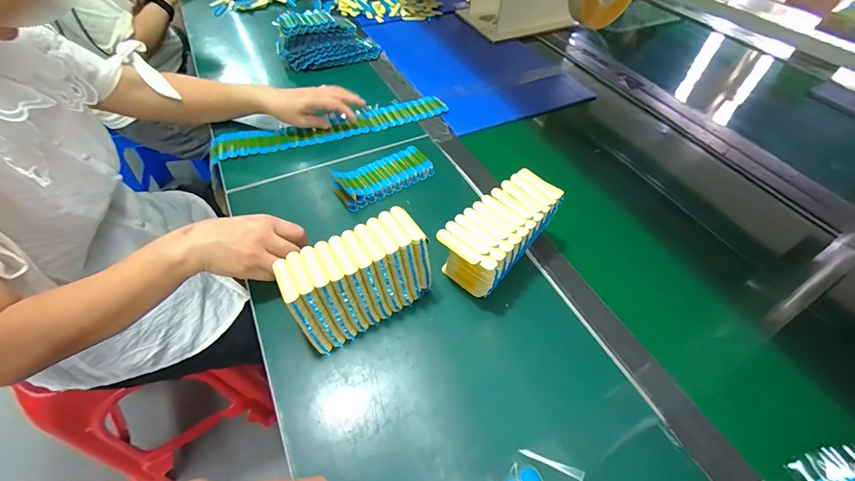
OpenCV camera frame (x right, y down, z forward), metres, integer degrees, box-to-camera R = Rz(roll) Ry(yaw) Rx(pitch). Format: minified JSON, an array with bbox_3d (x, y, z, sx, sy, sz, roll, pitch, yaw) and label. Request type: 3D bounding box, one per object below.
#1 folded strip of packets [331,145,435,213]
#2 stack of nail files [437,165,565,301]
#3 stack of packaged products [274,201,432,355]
[{"bbox_3d":[-0.070,-0.103,0.588,0.154,0.030,0.071,-28,57,-22],"label":"folded strip of packets"},{"bbox_3d":[0.090,-0.006,0.474,0.083,0.090,0.156,38,60,25],"label":"stack of nail files"},{"bbox_3d":[-0.078,0.040,0.430,0.159,0.099,0.087,-28,57,-22],"label":"stack of packaged products"}]

